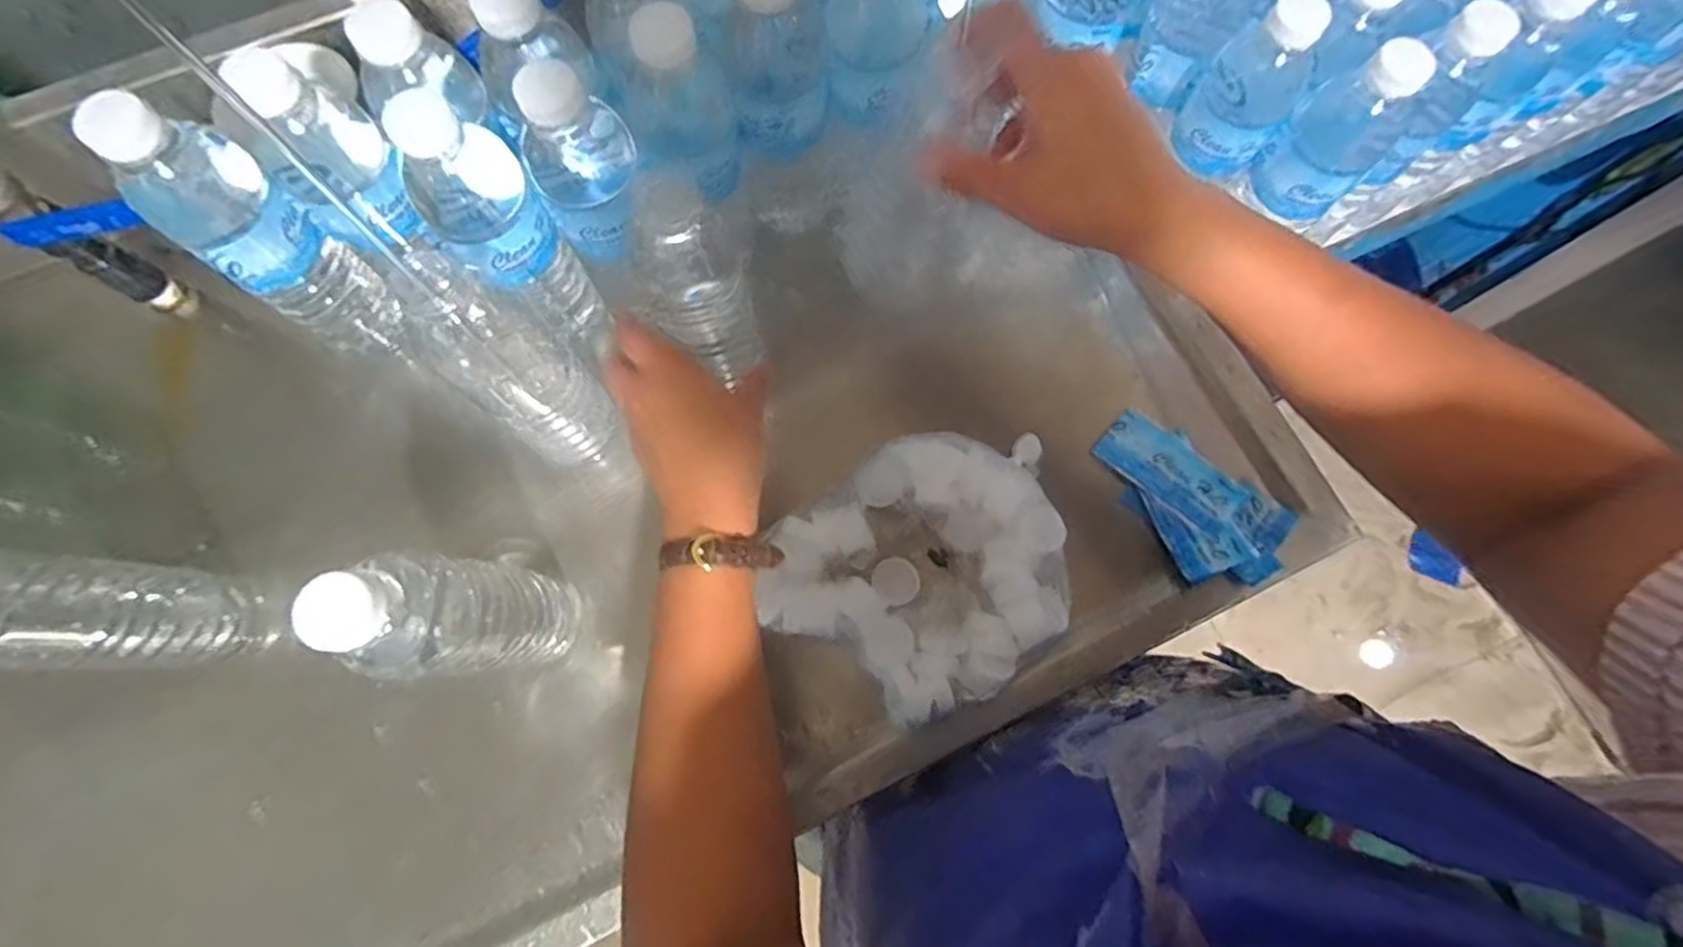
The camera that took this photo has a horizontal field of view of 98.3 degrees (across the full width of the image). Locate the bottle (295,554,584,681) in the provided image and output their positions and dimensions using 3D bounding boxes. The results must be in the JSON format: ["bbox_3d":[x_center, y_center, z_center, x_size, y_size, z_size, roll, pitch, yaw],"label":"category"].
[{"bbox_3d":[-0.203,0.071,0.389,0.056,0.205,0.059,15,75,3],"label":"bottle"}]

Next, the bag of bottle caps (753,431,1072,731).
[{"bbox_3d":[0.063,0.060,0.488,0.199,0.035,0.159,-36,78,-10],"label":"bag of bottle caps"}]

